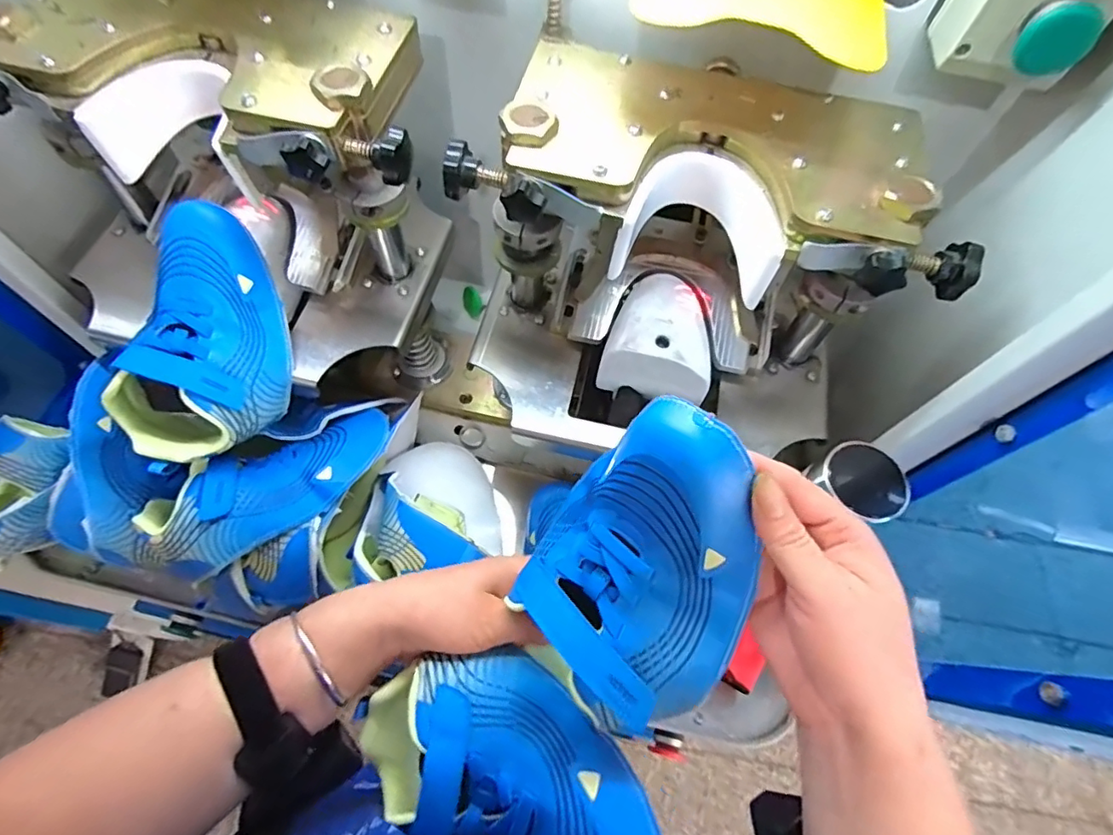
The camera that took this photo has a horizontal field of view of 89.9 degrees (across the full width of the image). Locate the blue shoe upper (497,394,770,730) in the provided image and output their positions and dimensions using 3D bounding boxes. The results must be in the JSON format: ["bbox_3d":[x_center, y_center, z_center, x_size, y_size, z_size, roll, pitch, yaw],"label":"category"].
[{"bbox_3d":[0.054,0.082,0.312,0.123,0.080,0.178,38,111,11],"label":"blue shoe upper"}]

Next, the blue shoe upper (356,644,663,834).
[{"bbox_3d":[-0.024,0.212,0.333,0.186,0.078,0.109,21,63,8],"label":"blue shoe upper"}]

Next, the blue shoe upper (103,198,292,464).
[{"bbox_3d":[-0.285,-0.064,0.469,0.122,0.090,0.201,9,82,-18],"label":"blue shoe upper"}]

